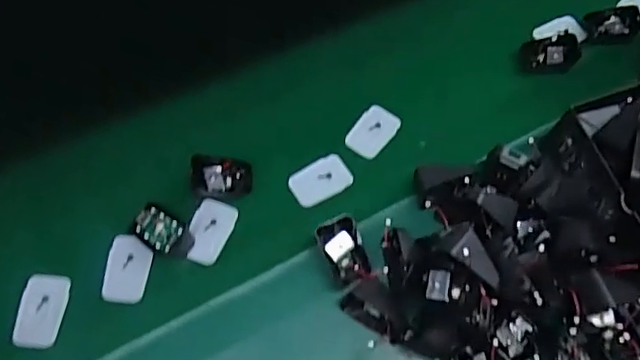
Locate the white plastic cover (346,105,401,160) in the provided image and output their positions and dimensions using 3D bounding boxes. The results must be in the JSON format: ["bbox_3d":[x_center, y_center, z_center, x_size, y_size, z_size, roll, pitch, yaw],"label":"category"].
[{"bbox_3d":[0.065,-0.060,0.693,0.047,0.013,0.076,36,70,12],"label":"white plastic cover"}]

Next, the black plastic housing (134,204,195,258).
[{"bbox_3d":[-0.170,0.056,0.609,0.066,0.029,0.040,29,74,26],"label":"black plastic housing"}]

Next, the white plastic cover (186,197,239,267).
[{"bbox_3d":[-0.123,0.057,0.624,0.044,0.004,0.073,27,67,-11],"label":"white plastic cover"}]

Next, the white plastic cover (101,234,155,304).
[{"bbox_3d":[-0.204,0.096,0.601,0.044,0.010,0.071,8,67,1],"label":"white plastic cover"}]

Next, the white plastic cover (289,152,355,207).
[{"bbox_3d":[0.001,0.001,0.661,0.071,0.006,0.045,-31,72,-15],"label":"white plastic cover"}]

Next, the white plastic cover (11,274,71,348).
[{"bbox_3d":[-0.285,0.133,0.577,0.042,0.014,0.074,5,67,0],"label":"white plastic cover"}]

